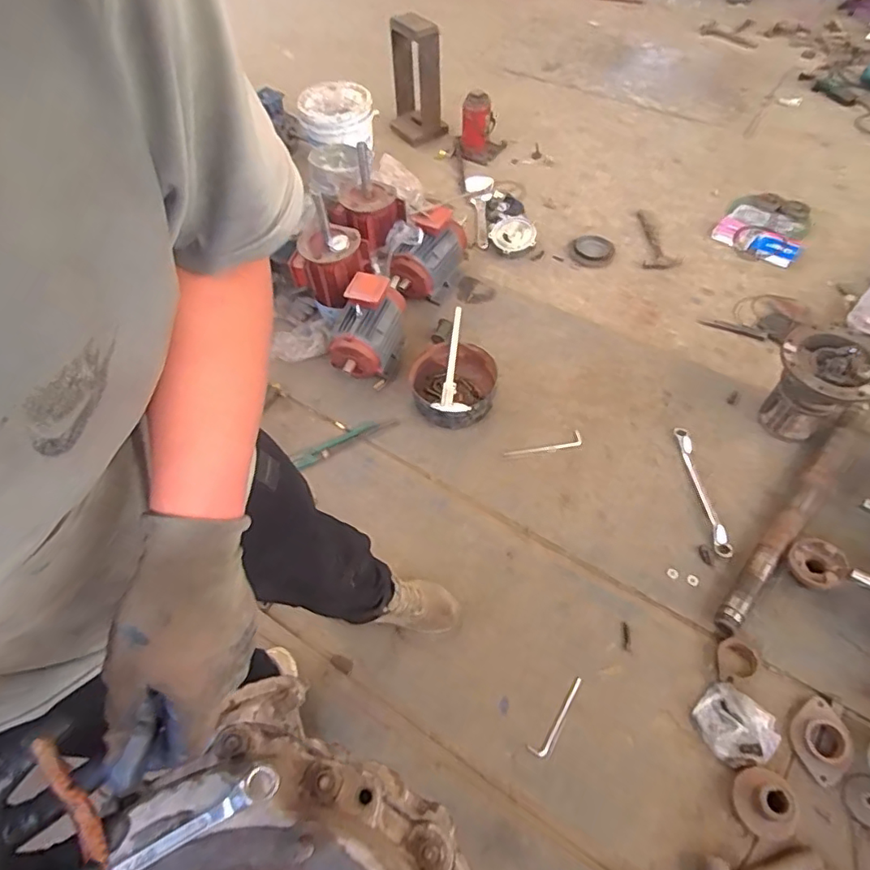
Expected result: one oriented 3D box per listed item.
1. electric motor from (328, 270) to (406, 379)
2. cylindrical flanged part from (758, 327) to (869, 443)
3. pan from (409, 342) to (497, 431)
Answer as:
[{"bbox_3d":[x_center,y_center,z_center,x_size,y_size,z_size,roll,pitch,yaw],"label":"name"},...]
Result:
[{"bbox_3d":[-0.211,-0.336,1.710,0.181,0.234,0.281,16,59,12],"label":"electric motor"},{"bbox_3d":[0.993,-0.121,1.472,0.209,0.281,0.223,-1,57,1],"label":"cylindrical flanged part"},{"bbox_3d":[0.047,-0.151,1.624,0.242,0.099,0.254,-2,57,3],"label":"pan"}]

